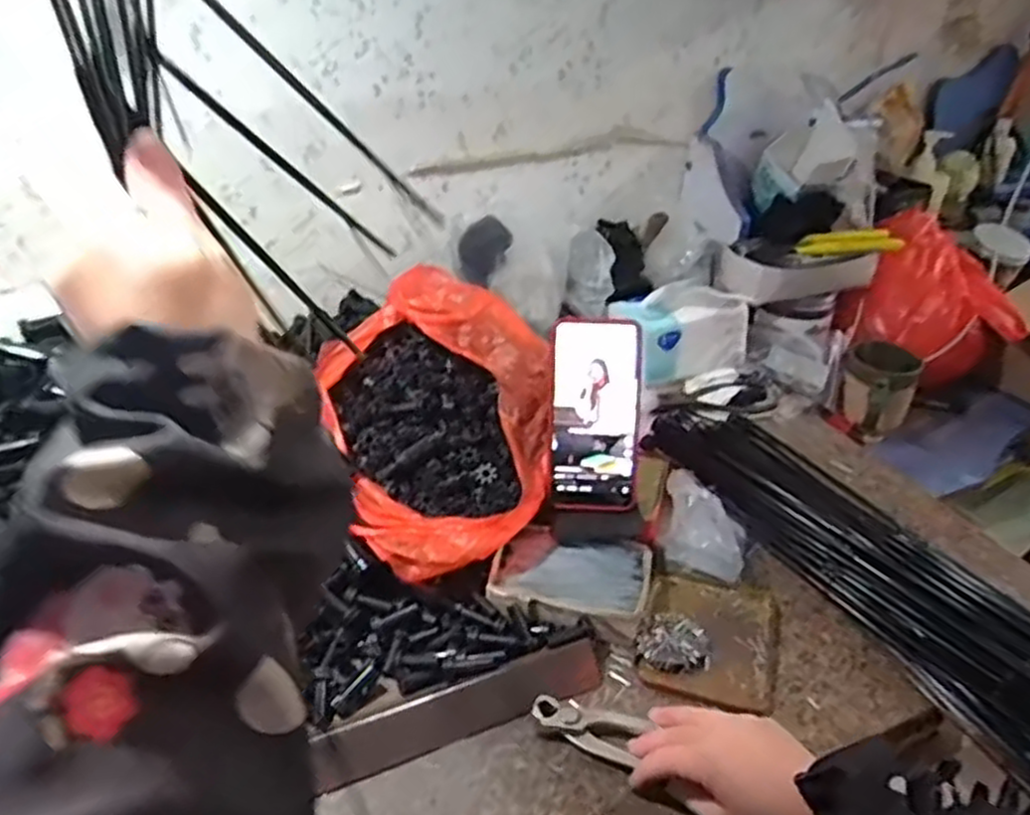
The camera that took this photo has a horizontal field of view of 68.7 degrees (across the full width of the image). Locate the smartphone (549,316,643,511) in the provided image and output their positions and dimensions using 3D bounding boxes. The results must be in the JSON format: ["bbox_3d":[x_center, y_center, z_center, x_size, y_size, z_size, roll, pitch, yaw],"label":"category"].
[{"bbox_3d":[0.070,0.006,0.655,0.077,0.163,0.015,0,7,0],"label":"smartphone"}]

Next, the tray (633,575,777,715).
[{"bbox_3d":[0.157,0.182,0.612,0.105,0.023,0.120,8,35,15],"label":"tray"}]

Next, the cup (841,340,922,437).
[{"bbox_3d":[0.438,-0.021,0.915,0.080,0.111,0.072,17,38,27],"label":"cup"}]

